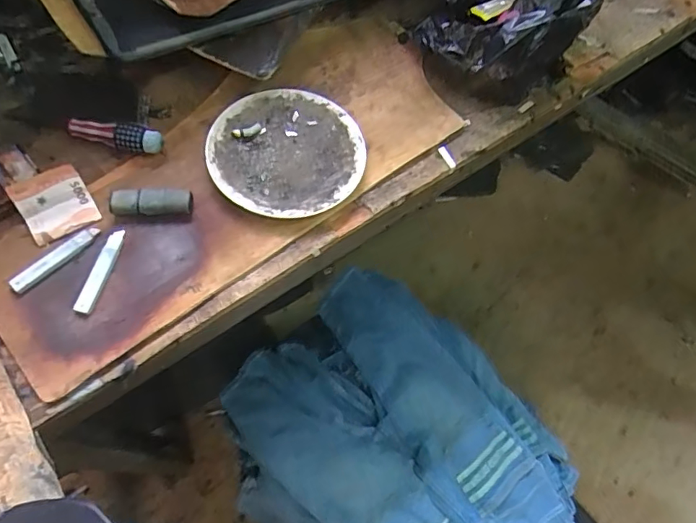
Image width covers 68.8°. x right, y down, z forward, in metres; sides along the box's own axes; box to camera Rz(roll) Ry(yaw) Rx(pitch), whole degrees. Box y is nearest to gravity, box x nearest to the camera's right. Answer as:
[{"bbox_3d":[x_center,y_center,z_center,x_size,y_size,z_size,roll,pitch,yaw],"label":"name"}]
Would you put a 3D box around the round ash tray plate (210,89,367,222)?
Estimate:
[{"bbox_3d":[-0.068,-0.122,0.581,0.170,0.027,0.165,2,66,-5],"label":"round ash tray plate"}]

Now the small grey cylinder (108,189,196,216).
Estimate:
[{"bbox_3d":[-0.206,-0.062,0.535,0.080,0.022,0.023,-6,67,-8],"label":"small grey cylinder"}]

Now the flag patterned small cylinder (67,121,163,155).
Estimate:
[{"bbox_3d":[-0.256,-0.137,0.556,0.100,0.026,0.020,6,65,1],"label":"flag patterned small cylinder"}]

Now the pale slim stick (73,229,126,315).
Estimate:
[{"bbox_3d":[-0.236,0.007,0.482,0.015,0.012,0.087,12,66,0],"label":"pale slim stick"}]

